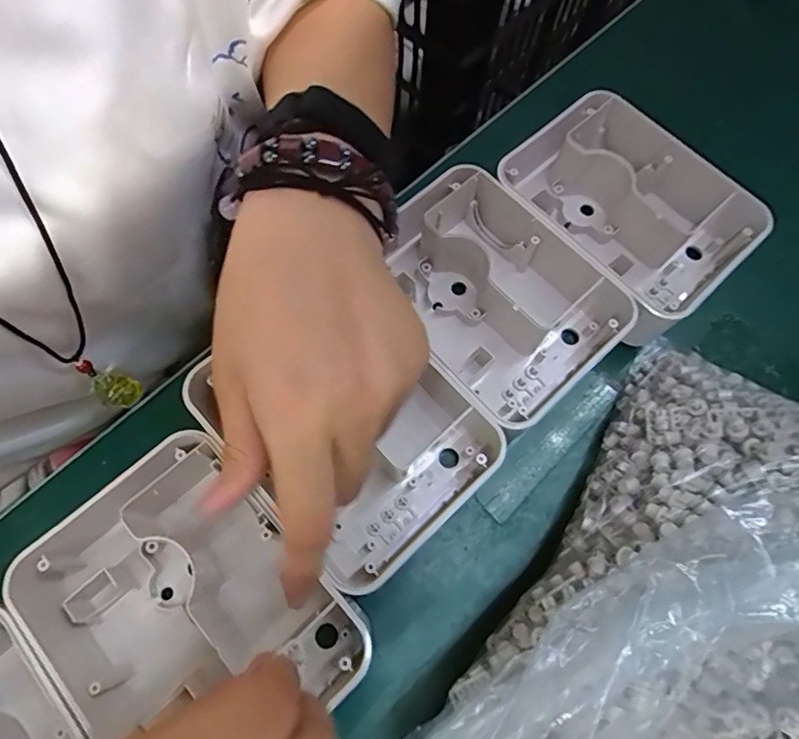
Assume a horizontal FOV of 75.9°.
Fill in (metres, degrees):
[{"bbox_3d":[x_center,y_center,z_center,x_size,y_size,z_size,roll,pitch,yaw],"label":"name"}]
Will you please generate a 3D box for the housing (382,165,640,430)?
[{"bbox_3d":[0.051,-0.046,0.279,0.079,0.043,0.134,-40,76,-15],"label":"housing"}]

